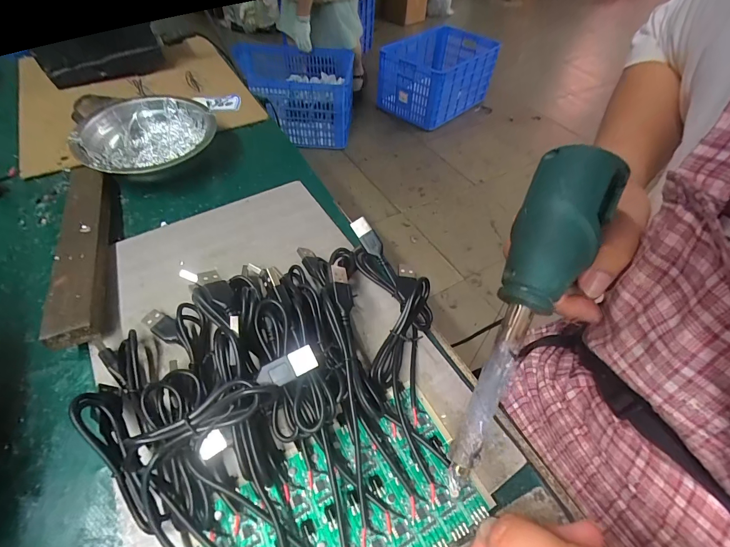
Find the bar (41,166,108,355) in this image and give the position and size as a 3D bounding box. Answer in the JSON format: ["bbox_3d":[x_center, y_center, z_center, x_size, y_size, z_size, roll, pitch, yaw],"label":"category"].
[{"bbox_3d":[-0.222,-0.023,0.281,0.030,0.023,0.187,-18,55,-15],"label":"bar"}]

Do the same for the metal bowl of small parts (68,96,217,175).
[{"bbox_3d":[-0.209,-0.124,0.348,0.118,0.045,0.109,1,52,-1],"label":"metal bowl of small parts"}]

